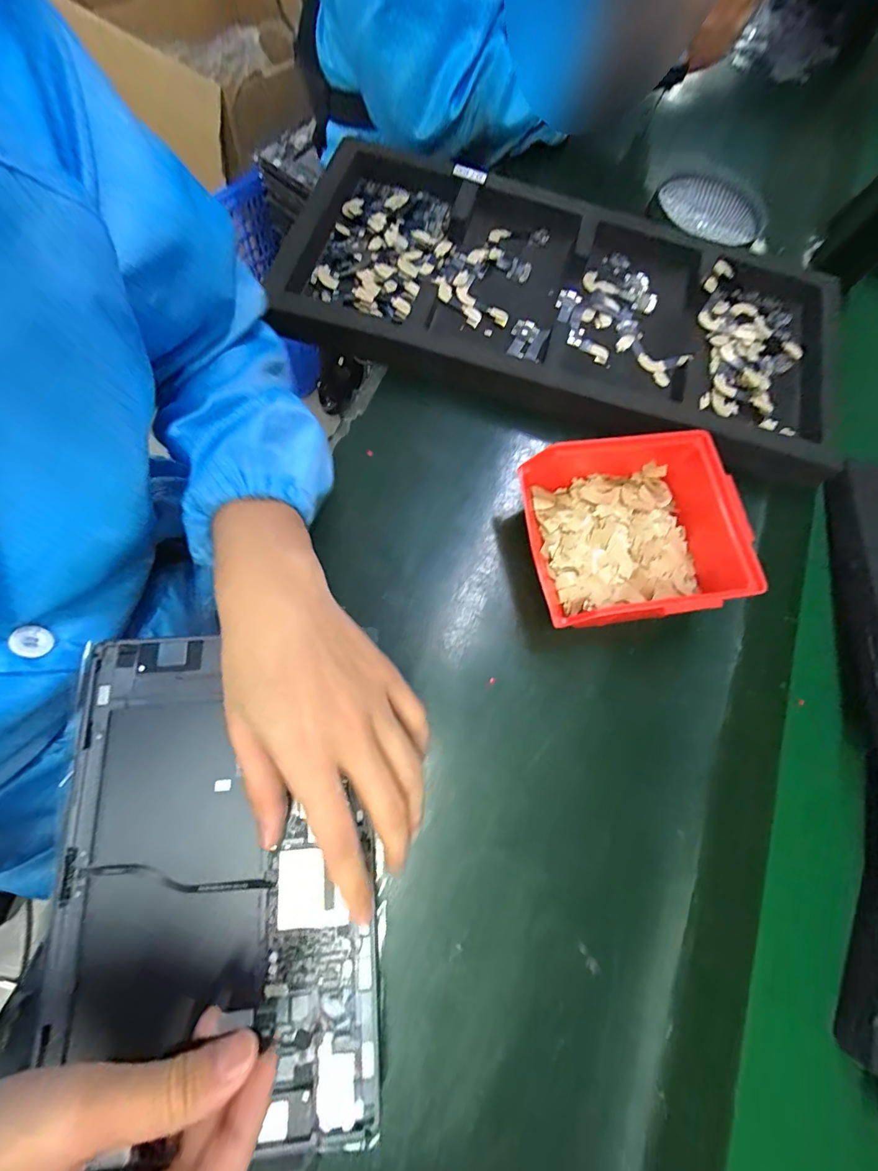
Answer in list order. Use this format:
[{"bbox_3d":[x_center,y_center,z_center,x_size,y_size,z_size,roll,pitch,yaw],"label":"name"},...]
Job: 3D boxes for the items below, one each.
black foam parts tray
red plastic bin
[{"bbox_3d":[0.102,-0.251,0.384,0.481,0.036,0.235,18,75,5],"label":"black foam parts tray"},{"bbox_3d":[0.132,-0.034,0.309,0.135,0.061,0.123,-5,74,-6],"label":"red plastic bin"}]

